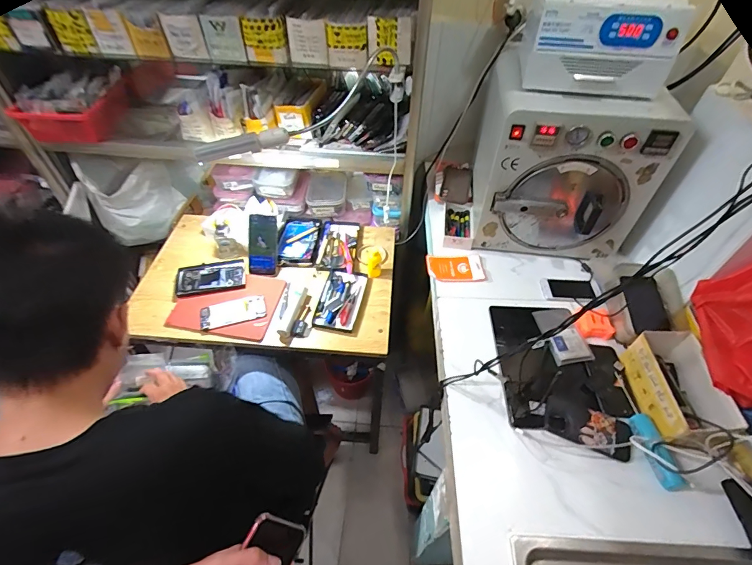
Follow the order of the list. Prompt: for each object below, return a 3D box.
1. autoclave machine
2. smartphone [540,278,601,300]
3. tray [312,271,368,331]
[{"bbox_3d":[0.434,-0.286,0.960,0.343,0.407,0.324,5,49,4],"label":"autoclave machine"},{"bbox_3d":[0.472,0.018,0.946,0.152,0.008,0.063,3,52,-8],"label":"smartphone"},{"bbox_3d":[-0.089,0.042,0.992,0.107,0.025,0.177,9,49,7],"label":"tray"}]

